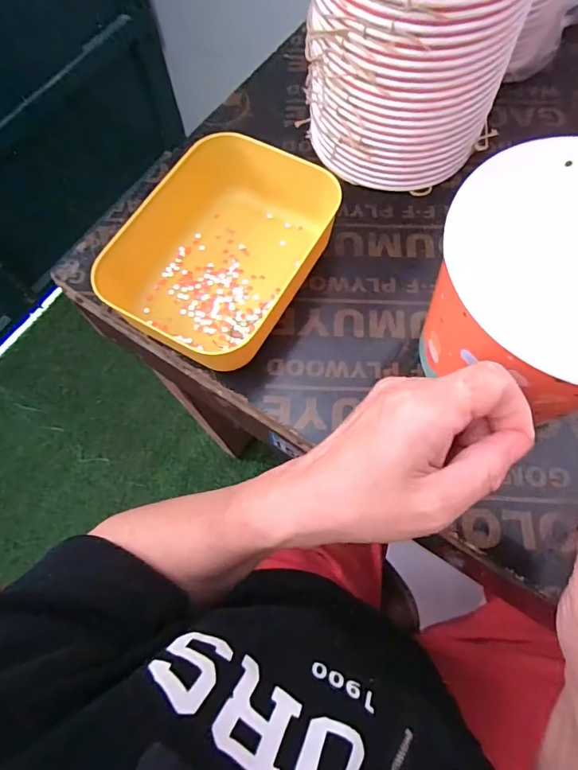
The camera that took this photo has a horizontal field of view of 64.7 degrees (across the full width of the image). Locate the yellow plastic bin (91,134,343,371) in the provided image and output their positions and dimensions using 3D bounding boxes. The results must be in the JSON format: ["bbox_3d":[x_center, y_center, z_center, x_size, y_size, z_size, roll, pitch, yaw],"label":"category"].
[{"bbox_3d":[-0.049,-0.123,0.395,0.141,0.059,0.214,28,71,12],"label":"yellow plastic bin"}]

